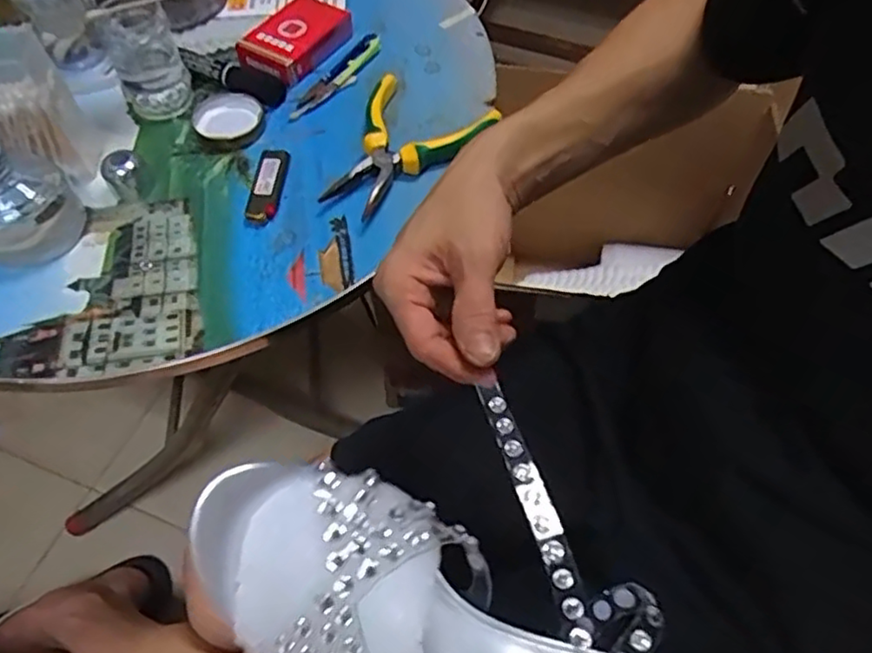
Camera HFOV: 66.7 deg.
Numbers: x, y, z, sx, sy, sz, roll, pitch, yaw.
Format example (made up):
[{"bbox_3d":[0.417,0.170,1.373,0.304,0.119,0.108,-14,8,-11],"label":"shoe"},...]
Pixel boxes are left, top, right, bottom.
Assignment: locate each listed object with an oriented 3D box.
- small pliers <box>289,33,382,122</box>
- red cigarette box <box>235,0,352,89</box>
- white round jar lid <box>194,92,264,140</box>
[{"bbox_3d":[-0.081,-0.209,0.552,0.026,0.005,0.119,26,61,17],"label":"small pliers"},{"bbox_3d":[-0.118,-0.246,0.561,0.058,0.024,0.100,30,62,19],"label":"red cigarette box"},{"bbox_3d":[-0.165,-0.166,0.523,0.053,0.007,0.050,0,57,0],"label":"white round jar lid"}]

